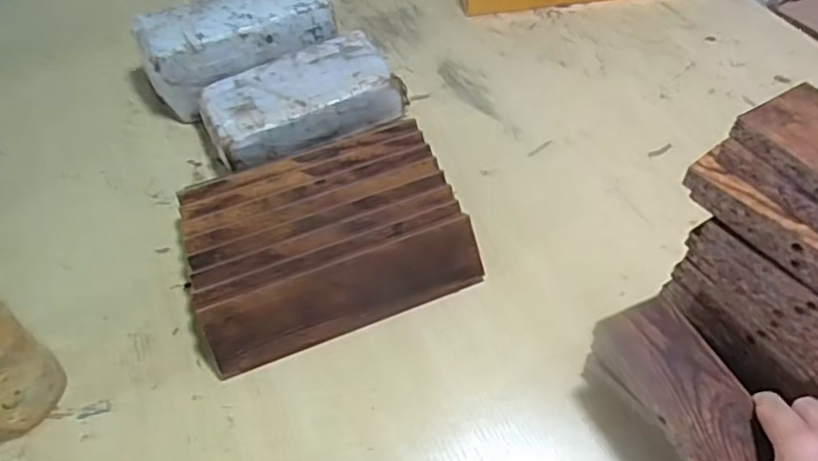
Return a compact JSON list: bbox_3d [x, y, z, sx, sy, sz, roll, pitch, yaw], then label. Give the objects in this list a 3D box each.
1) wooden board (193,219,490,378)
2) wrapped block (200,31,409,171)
[{"bbox_3d":[-0.052,0.056,0.552,0.248,0.011,0.062,-19,88,-15],"label":"wooden board"},{"bbox_3d":[-0.120,-0.140,0.694,0.203,0.064,0.115,-27,56,-17],"label":"wrapped block"}]

